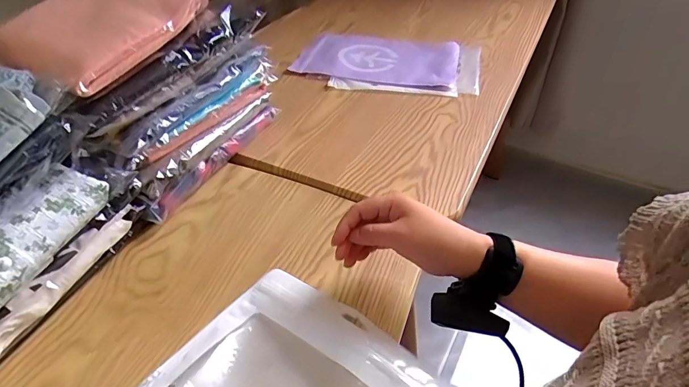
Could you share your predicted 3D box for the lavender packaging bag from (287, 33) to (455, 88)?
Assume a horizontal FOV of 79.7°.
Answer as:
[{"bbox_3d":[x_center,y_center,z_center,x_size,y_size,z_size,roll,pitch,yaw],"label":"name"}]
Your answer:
[{"bbox_3d":[0.067,-0.276,0.842,0.313,0.024,0.205,9,43,13],"label":"lavender packaging bag"}]

